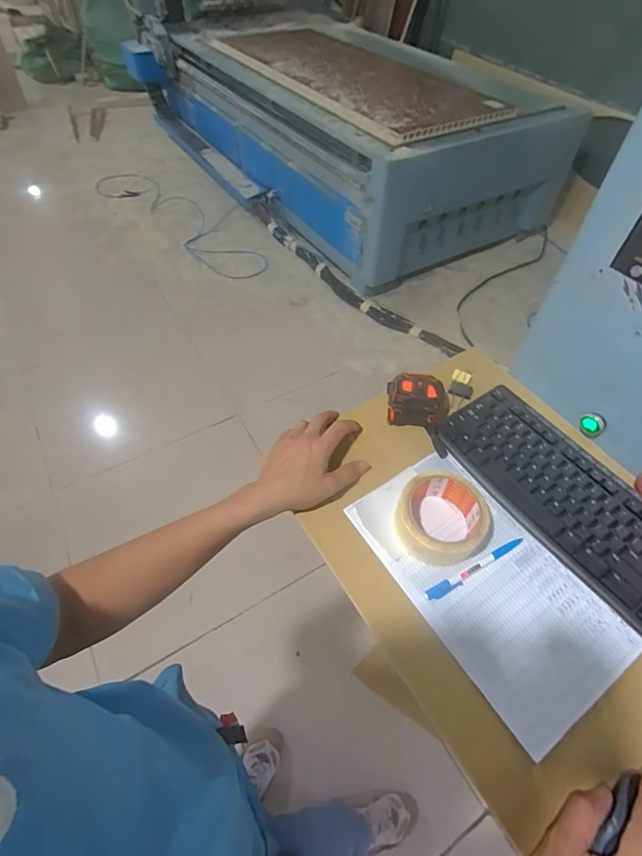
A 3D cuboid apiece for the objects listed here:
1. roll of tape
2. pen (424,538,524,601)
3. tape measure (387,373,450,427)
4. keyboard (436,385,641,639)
[{"bbox_3d":[0.134,0.103,0.492,0.101,0.054,0.093,1,52,-1],"label":"roll of tape"},{"bbox_3d":[0.173,0.157,0.481,0.134,0.007,0.013,-22,56,-18],"label":"pen"},{"bbox_3d":[0.138,-0.039,0.600,0.092,0.042,0.075,3,52,1],"label":"tape measure"},{"bbox_3d":[0.329,0.114,0.499,0.141,0.022,0.427,-29,58,-22],"label":"keyboard"}]

